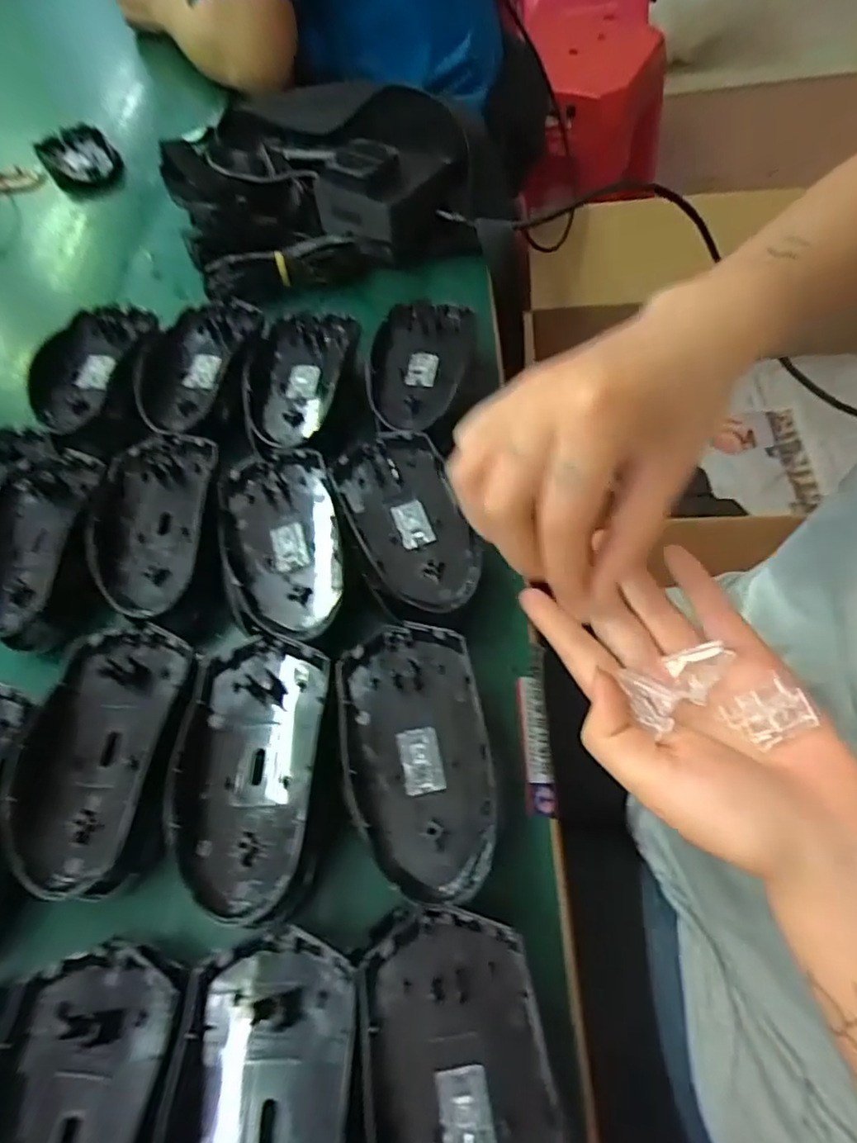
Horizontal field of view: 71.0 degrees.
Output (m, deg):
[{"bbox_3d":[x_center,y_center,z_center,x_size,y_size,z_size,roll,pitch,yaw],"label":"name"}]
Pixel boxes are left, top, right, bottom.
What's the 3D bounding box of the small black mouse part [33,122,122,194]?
[{"bbox_3d":[-0.340,-0.404,0.587,0.065,0.017,0.112,-32,63,-12],"label":"small black mouse part"}]

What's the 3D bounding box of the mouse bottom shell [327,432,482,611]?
[{"bbox_3d":[-0.013,-0.030,0.318,0.059,0.013,0.114,-20,61,-6],"label":"mouse bottom shell"}]

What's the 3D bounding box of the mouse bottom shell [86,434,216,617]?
[{"bbox_3d":[-0.157,-0.031,0.326,0.063,0.017,0.112,-1,61,5],"label":"mouse bottom shell"}]

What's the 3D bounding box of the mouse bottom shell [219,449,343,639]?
[{"bbox_3d":[-0.077,-0.020,0.318,0.059,0.016,0.115,-17,61,-4],"label":"mouse bottom shell"}]

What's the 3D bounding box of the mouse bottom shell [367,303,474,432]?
[{"bbox_3d":[-0.004,-0.132,0.370,0.061,0.015,0.105,0,61,6],"label":"mouse bottom shell"}]

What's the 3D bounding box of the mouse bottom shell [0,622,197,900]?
[{"bbox_3d":[-0.151,0.079,0.268,0.068,0.013,0.113,0,61,6],"label":"mouse bottom shell"}]

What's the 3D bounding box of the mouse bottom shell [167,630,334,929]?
[{"bbox_3d":[-0.080,0.084,0.261,0.066,0.012,0.114,-4,61,3],"label":"mouse bottom shell"}]

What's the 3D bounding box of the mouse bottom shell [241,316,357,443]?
[{"bbox_3d":[-0.084,-0.120,0.385,0.067,0.025,0.109,2,61,7],"label":"mouse bottom shell"}]

